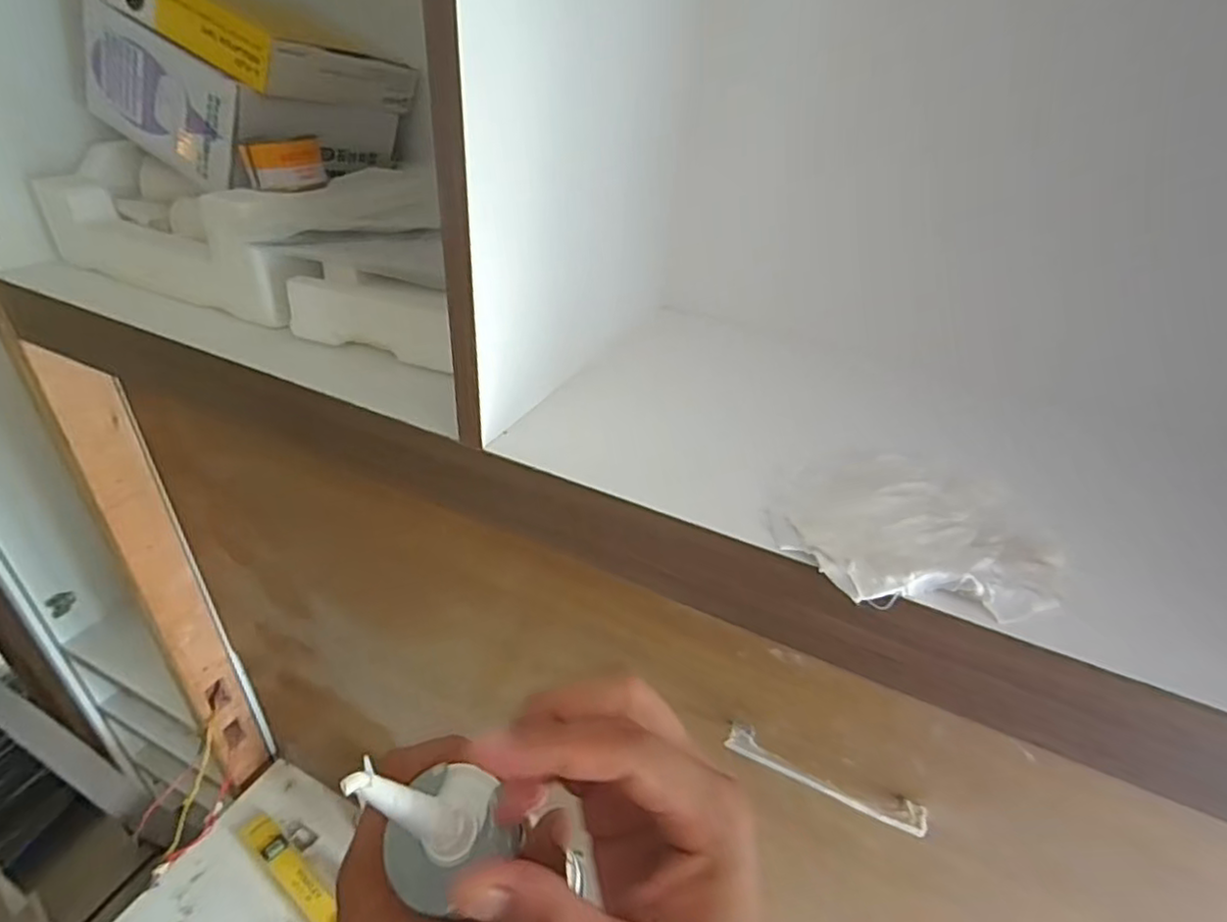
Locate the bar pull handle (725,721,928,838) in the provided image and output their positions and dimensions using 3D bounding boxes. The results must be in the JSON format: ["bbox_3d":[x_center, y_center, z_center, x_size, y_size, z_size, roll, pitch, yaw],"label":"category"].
[{"bbox_3d":[0.205,0.309,0.626,0.190,0.018,0.026,19,37,20],"label":"bar pull handle"}]

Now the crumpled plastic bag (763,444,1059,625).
[{"bbox_3d":[0.209,0.041,0.450,0.187,0.020,0.151,10,35,8],"label":"crumpled plastic bag"}]

